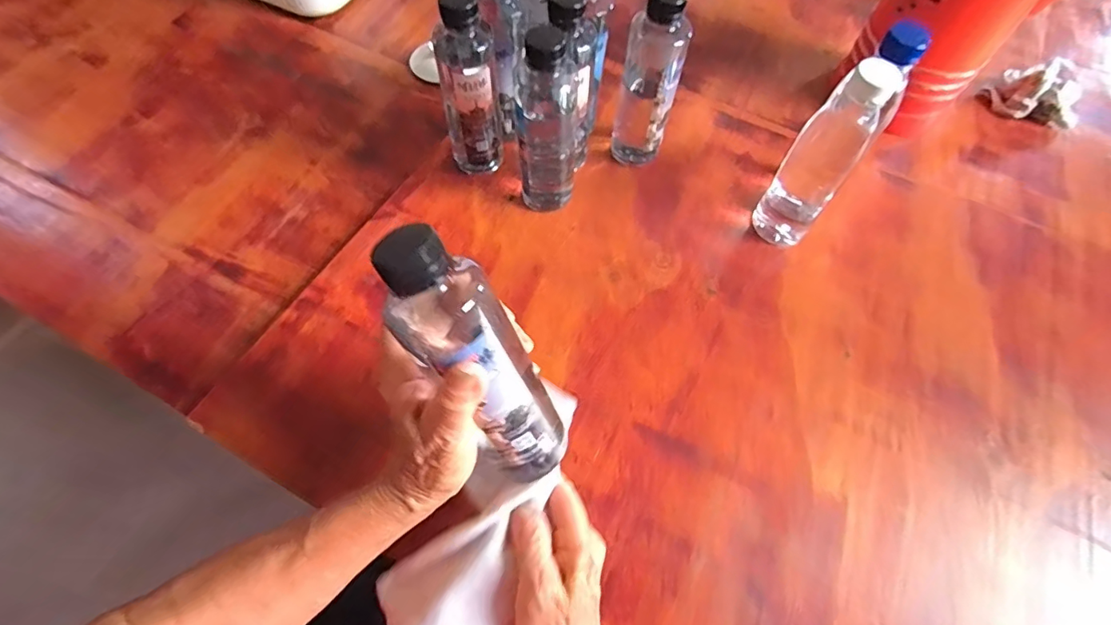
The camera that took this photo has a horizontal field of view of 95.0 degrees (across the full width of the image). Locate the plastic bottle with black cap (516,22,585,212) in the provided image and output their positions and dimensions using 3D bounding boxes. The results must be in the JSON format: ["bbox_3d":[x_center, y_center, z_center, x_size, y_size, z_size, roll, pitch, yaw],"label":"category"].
[{"bbox_3d":[-0.005,-0.173,0.468,0.050,0.178,0.057,9,62,4],"label":"plastic bottle with black cap"}]

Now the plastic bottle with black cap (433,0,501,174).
[{"bbox_3d":[-0.083,-0.205,0.491,0.053,0.190,0.050,-13,63,-8],"label":"plastic bottle with black cap"}]

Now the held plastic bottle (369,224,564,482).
[{"bbox_3d":[-0.040,0.030,0.277,0.051,0.171,0.046,-43,36,-21],"label":"held plastic bottle"}]

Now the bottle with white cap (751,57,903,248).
[{"bbox_3d":[0.230,-0.127,0.451,0.050,0.184,0.044,32,66,15],"label":"bottle with white cap"}]

